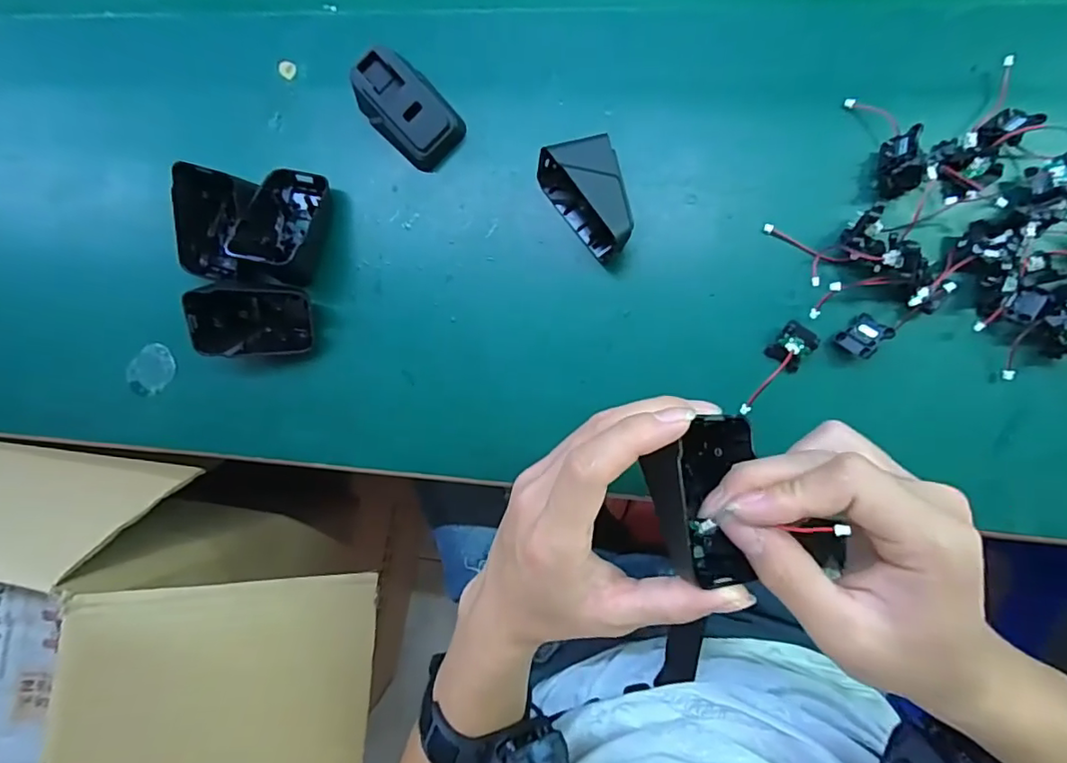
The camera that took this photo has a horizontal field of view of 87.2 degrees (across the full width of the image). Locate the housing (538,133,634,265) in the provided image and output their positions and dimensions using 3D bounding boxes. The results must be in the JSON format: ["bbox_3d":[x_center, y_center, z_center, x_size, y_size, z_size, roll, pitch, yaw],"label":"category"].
[{"bbox_3d":[0.031,-0.103,0.324,0.043,0.044,0.062,-15,87,5],"label":"housing"}]

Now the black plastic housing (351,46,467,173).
[{"bbox_3d":[-0.077,-0.165,0.343,0.060,0.039,0.041,43,93,5],"label":"black plastic housing"}]

